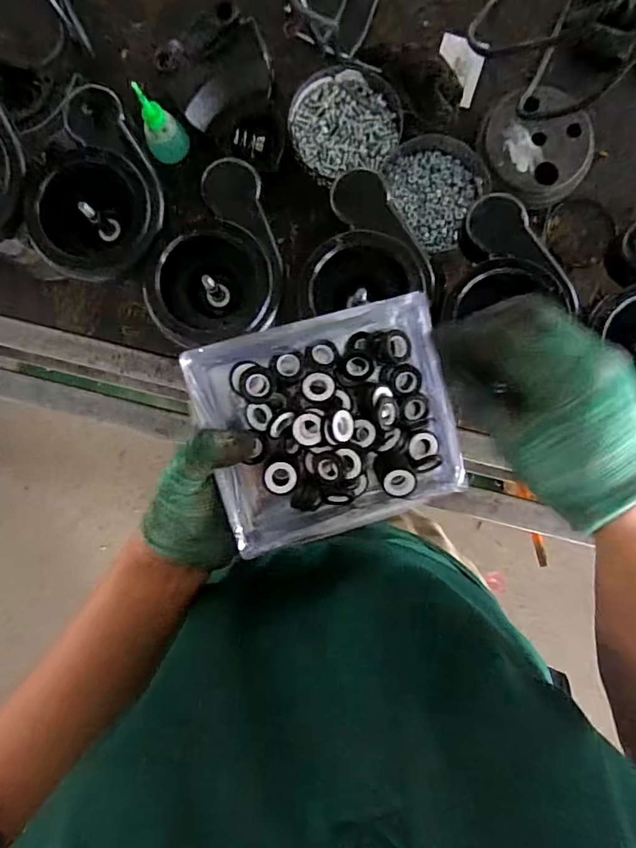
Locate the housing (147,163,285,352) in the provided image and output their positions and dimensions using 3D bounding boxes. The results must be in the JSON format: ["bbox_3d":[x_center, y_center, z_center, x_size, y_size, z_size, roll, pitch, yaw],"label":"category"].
[{"bbox_3d":[-0.096,-0.147,0.455,0.119,0.056,0.160,-13,90,1],"label":"housing"}]

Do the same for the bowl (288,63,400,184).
[{"bbox_3d":[0.031,-0.362,0.594,0.128,0.019,0.126,0,90,1],"label":"bowl"}]

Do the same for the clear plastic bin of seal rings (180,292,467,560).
[{"bbox_3d":[0.011,0.000,0.353,0.169,0.051,0.145,-17,90,1],"label":"clear plastic bin of seal rings"}]

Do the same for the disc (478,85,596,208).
[{"bbox_3d":[0.256,-0.332,0.585,0.127,0.032,0.139,0,90,1],"label":"disc"}]

